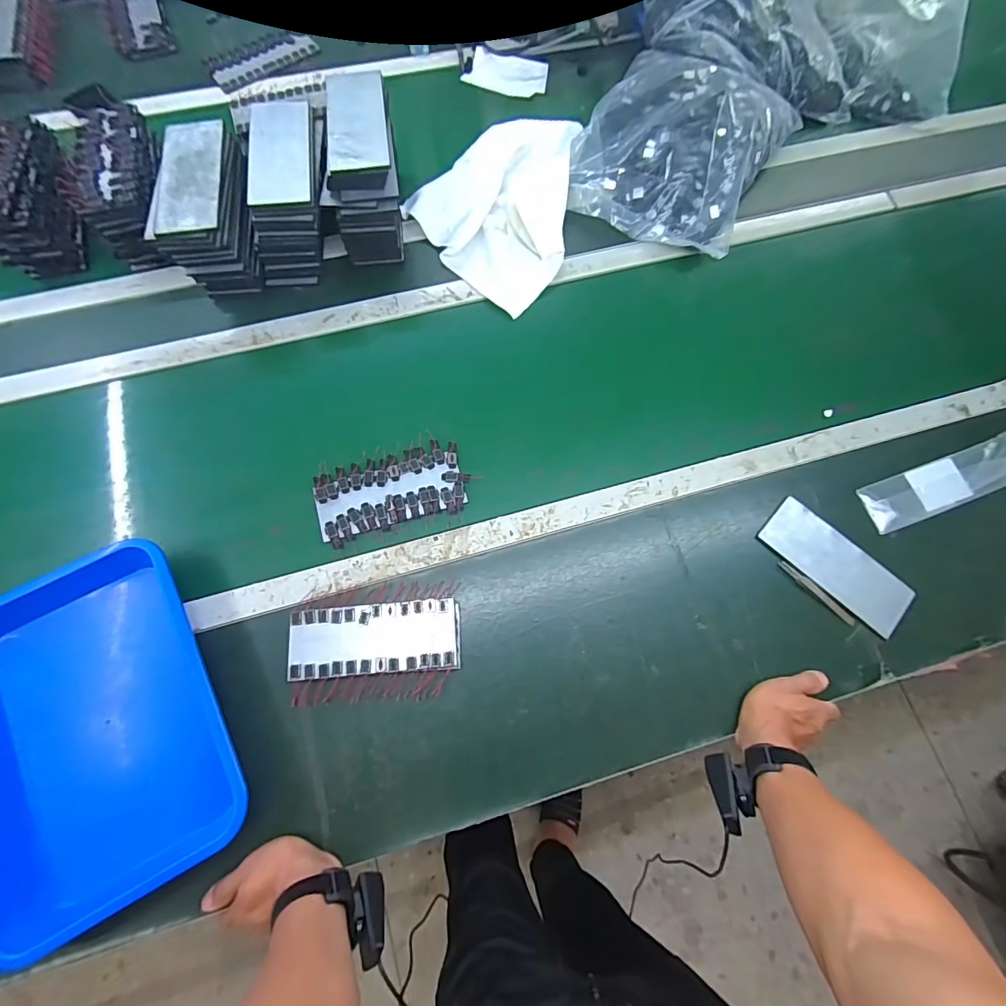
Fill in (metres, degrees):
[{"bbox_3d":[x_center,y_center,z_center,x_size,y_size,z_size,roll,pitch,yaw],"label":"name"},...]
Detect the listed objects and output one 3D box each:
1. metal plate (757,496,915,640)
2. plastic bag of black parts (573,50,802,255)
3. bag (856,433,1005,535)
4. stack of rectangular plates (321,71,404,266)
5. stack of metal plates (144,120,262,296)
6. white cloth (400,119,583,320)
[{"bbox_3d":[0.454,0.084,0.614,0.206,0.011,0.084,42,78,9],"label":"metal plate"},{"bbox_3d":[0.295,-0.604,0.765,0.308,0.099,0.346,30,76,6],"label":"plastic bag of black parts"},{"bbox_3d":[0.677,-0.042,0.663,0.319,0.016,0.069,-20,76,-7],"label":"bag"},{"bbox_3d":[-0.212,-0.508,0.695,0.108,0.138,0.220,-6,75,-3],"label":"stack of rectangular plates"},{"bbox_3d":[-0.420,-0.431,0.675,0.121,0.131,0.214,-7,75,-3],"label":"stack of metal plates"},{"bbox_3d":[0.020,-0.512,0.761,0.282,0.038,0.340,38,77,8],"label":"white cloth"}]

